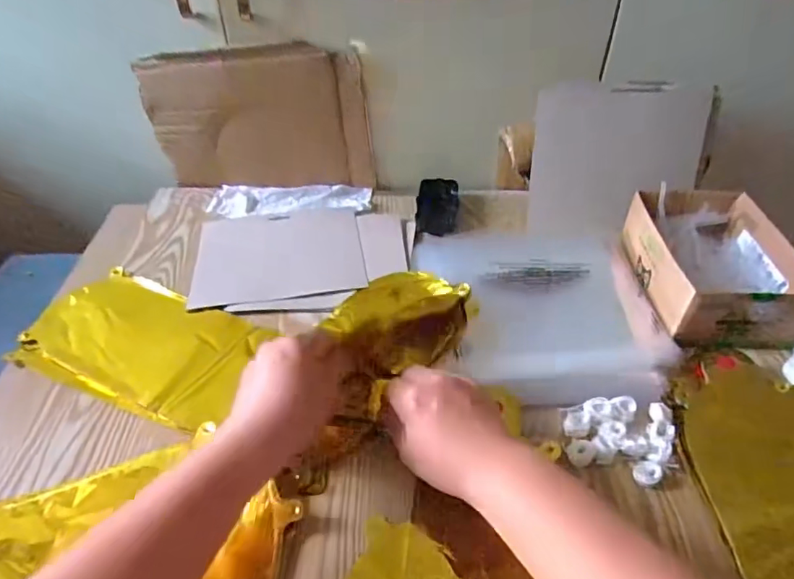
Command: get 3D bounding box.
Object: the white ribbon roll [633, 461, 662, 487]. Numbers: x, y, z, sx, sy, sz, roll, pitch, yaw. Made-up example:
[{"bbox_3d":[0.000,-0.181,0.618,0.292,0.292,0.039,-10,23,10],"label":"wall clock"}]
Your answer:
[{"bbox_3d":[0.192,0.141,0.398,0.020,0.007,0.018,-18,44,-21],"label":"white ribbon roll"}]

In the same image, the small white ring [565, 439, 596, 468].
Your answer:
[{"bbox_3d":[0.145,0.128,0.408,0.021,0.007,0.022,0,41,0],"label":"small white ring"}]

